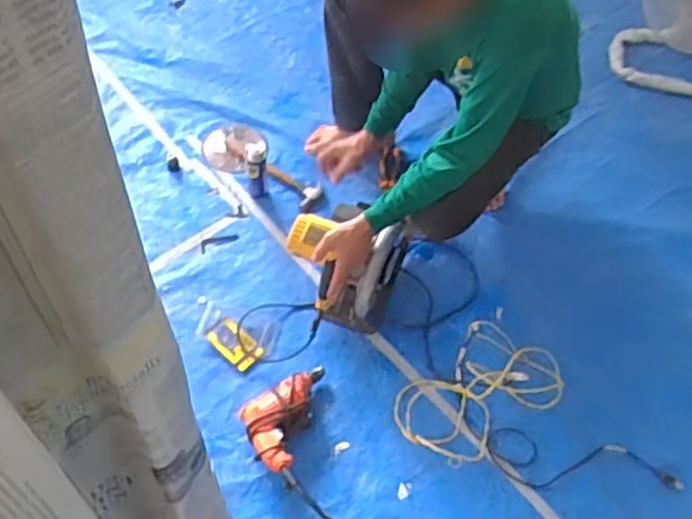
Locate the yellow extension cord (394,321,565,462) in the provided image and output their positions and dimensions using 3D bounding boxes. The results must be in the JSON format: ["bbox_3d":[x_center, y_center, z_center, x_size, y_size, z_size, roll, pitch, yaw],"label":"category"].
[{"bbox_3d":[0.265,0.273,1.529,0.337,0.120,0.233,-33,65,-23],"label":"yellow extension cord"}]

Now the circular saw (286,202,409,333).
[{"bbox_3d":[-0.003,0.011,1.614,0.261,0.193,0.221,10,57,2],"label":"circular saw"}]

